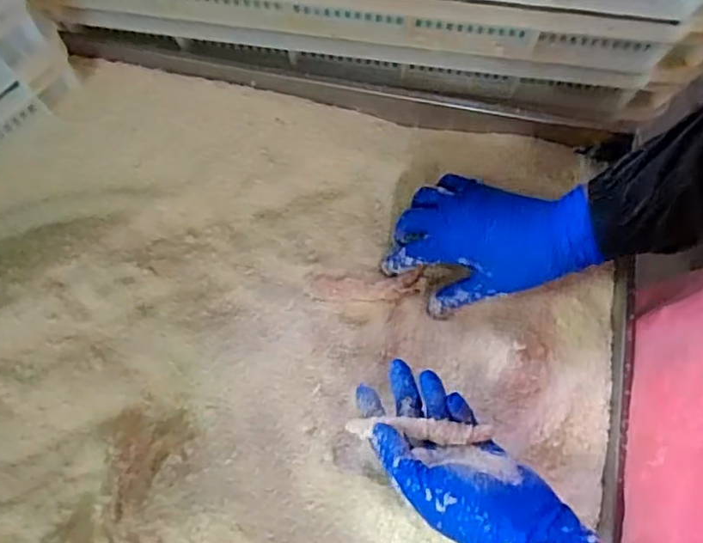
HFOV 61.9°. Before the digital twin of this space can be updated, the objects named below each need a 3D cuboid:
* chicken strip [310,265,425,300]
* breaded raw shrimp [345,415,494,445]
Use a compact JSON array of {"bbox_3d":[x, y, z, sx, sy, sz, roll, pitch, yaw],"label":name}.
[{"bbox_3d":[0.015,0.013,0.513,0.096,0.009,0.024,-1,74,-4],"label":"chicken strip"},{"bbox_3d":[0.049,0.118,0.434,0.108,0.017,0.014,1,73,10],"label":"breaded raw shrimp"}]

